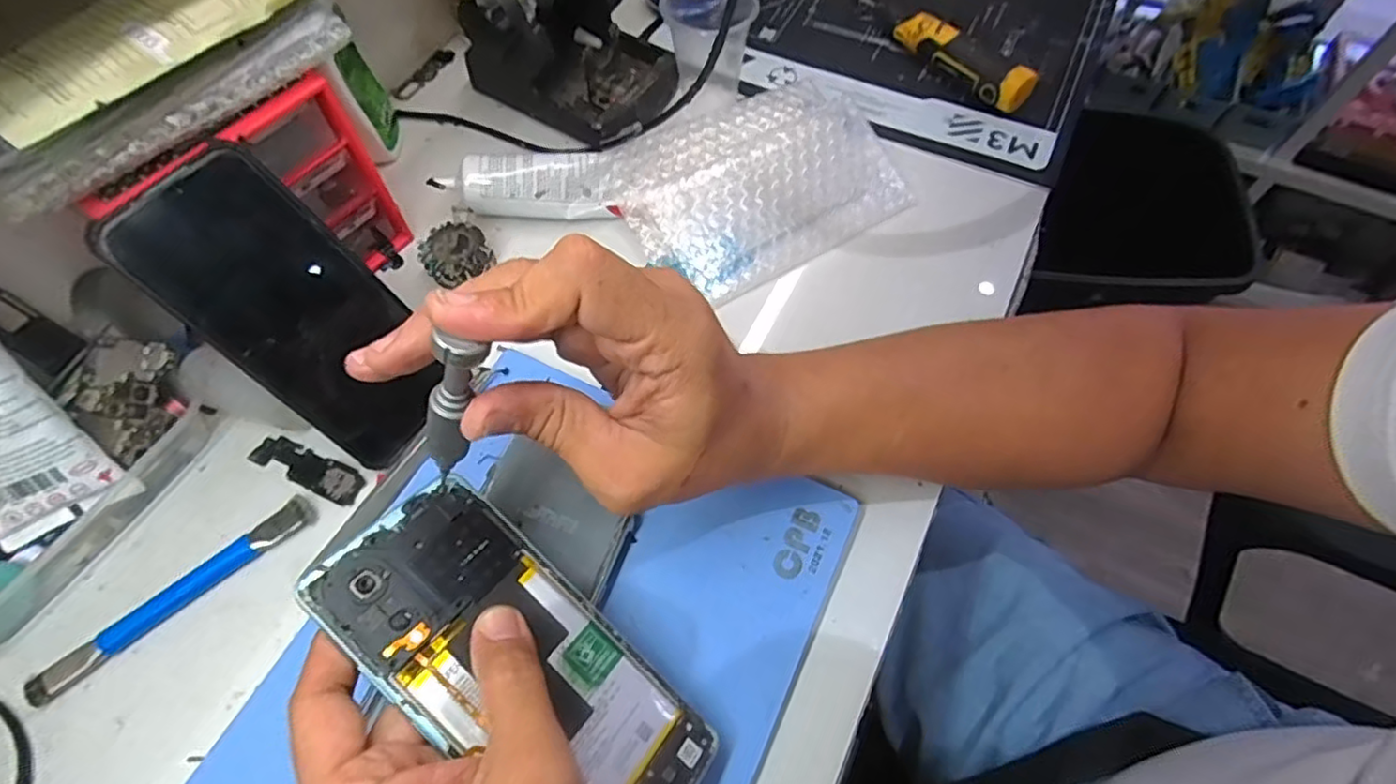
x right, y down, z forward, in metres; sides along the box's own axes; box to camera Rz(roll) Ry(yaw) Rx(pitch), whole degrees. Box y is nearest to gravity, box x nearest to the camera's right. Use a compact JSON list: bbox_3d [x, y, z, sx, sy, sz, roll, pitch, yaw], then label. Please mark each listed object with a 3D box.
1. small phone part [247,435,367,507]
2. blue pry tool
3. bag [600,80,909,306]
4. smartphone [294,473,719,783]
[{"bbox_3d":[-0.218,0.041,0.359,0.070,0.004,0.020,22,64,13],"label":"small phone part"},{"bbox_3d":[-0.261,0.102,0.325,0.138,0.009,0.017,-38,67,-18],"label":"blue pry tool"},{"bbox_3d":[0.038,-0.144,0.434,0.175,0.033,0.128,-27,64,-13],"label":"bag"},{"bbox_3d":[-0.068,0.108,0.255,0.164,0.005,0.073,42,49,3],"label":"smartphone"}]

